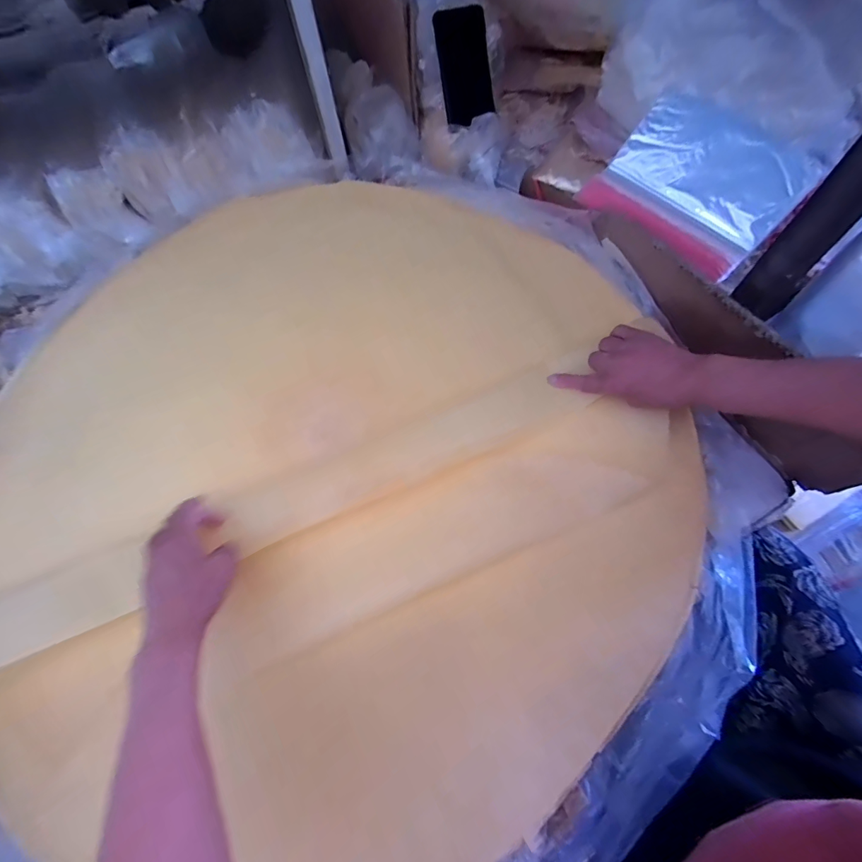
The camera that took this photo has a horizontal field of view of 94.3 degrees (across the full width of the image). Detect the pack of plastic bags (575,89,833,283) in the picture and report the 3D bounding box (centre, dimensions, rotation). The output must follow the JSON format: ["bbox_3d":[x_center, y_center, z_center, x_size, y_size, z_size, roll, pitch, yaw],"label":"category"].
[{"bbox_3d":[0.313,-0.297,0.474,0.165,0.029,0.203,-47,73,8],"label":"pack of plastic bags"}]

